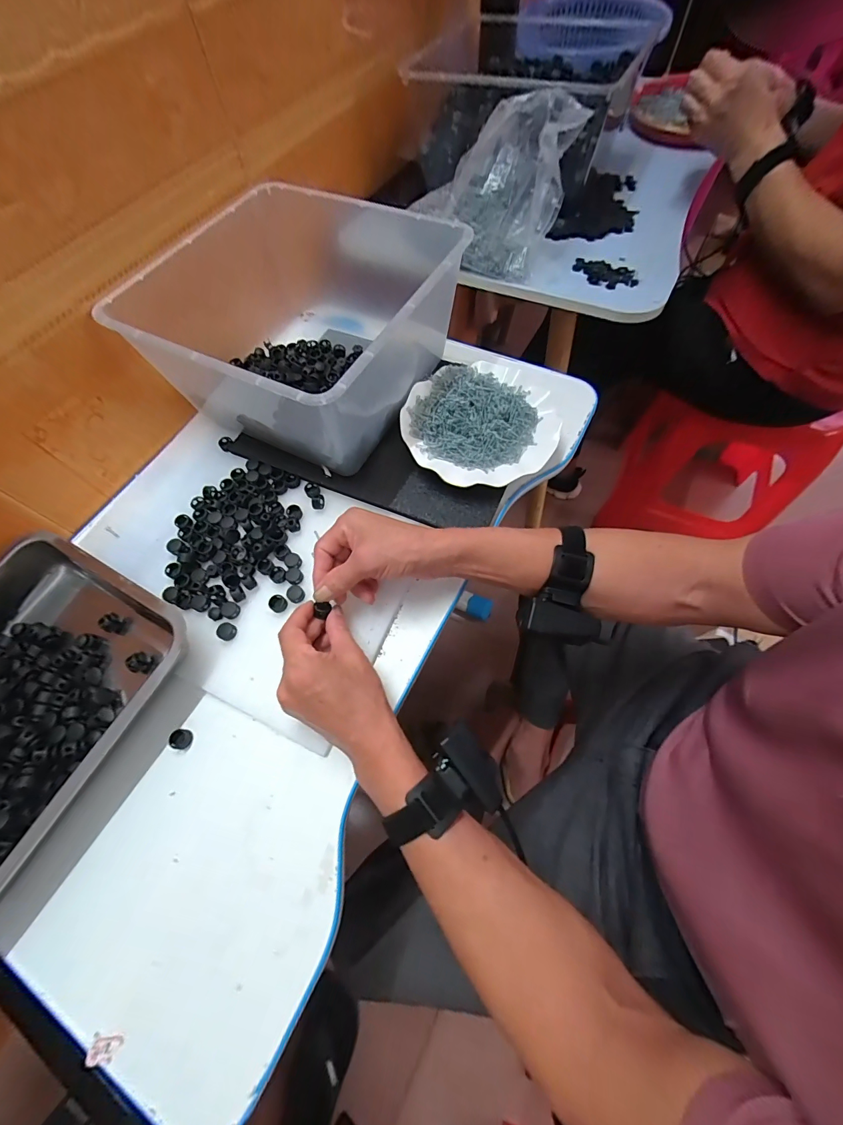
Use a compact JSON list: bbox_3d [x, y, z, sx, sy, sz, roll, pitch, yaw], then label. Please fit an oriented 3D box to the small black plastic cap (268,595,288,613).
[{"bbox_3d":[-0.148,0.042,0.409,0.018,0.004,0.017,-1,64,3],"label":"small black plastic cap"}]

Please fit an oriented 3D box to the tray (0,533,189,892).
[{"bbox_3d":[-0.390,0.134,0.353,0.253,0.042,0.312,27,69,16],"label":"tray"}]

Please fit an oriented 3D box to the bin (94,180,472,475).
[{"bbox_3d":[-0.139,-0.298,0.490,0.325,0.148,0.343,23,68,14],"label":"bin"}]

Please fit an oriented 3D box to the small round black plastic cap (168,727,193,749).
[{"bbox_3d":[-0.223,0.163,0.366,0.016,0.010,0.017,-1,64,3],"label":"small round black plastic cap"}]

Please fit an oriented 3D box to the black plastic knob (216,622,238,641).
[{"bbox_3d":[-0.196,0.069,0.398,0.017,0.006,0.017,28,69,16],"label":"black plastic knob"}]

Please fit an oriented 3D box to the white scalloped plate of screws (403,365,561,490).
[{"bbox_3d":[0.072,-0.168,0.475,0.175,0.036,0.183,-1,64,3],"label":"white scalloped plate of screws"}]

